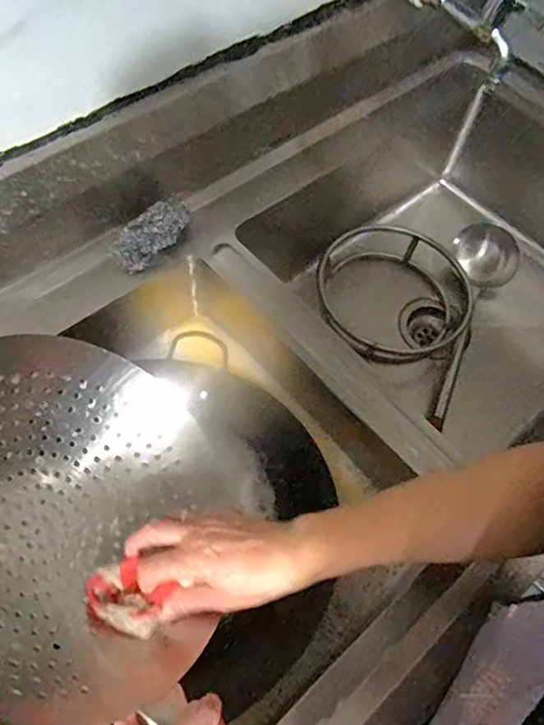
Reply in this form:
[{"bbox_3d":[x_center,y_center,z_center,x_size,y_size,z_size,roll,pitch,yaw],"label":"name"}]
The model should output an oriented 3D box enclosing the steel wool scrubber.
[{"bbox_3d":[-0.135,-0.146,0.617,0.041,0.040,0.099,33,64,14],"label":"steel wool scrubber"}]

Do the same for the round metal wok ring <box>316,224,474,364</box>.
[{"bbox_3d":[0.191,-0.101,0.870,0.251,0.060,0.230,35,70,-8],"label":"round metal wok ring"}]

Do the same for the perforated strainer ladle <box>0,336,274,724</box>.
[{"bbox_3d":[-0.101,0.200,0.399,0.233,0.182,0.505,-27,66,-18],"label":"perforated strainer ladle"}]

